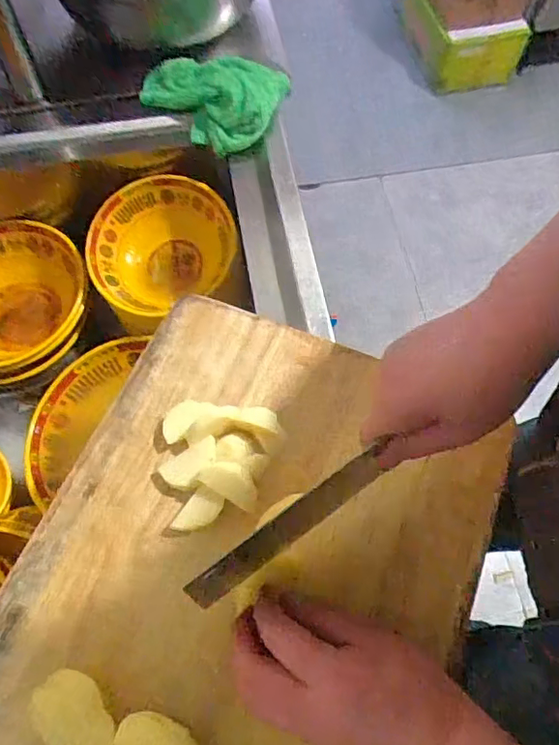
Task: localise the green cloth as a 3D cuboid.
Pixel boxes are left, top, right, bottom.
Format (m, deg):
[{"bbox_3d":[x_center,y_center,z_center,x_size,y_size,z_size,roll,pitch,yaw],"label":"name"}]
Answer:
[{"bbox_3d":[-0.076,-0.311,0.648,0.168,0.047,0.117,3,64,2],"label":"green cloth"}]

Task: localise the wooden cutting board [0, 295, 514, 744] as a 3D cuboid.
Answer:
[{"bbox_3d":[-0.035,0.157,0.402,0.308,0.029,0.435,21,66,10],"label":"wooden cutting board"}]

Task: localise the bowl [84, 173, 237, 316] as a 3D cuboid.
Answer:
[{"bbox_3d":[-0.147,-0.151,0.677,0.170,0.070,0.144,-38,69,-16],"label":"bowl"}]

